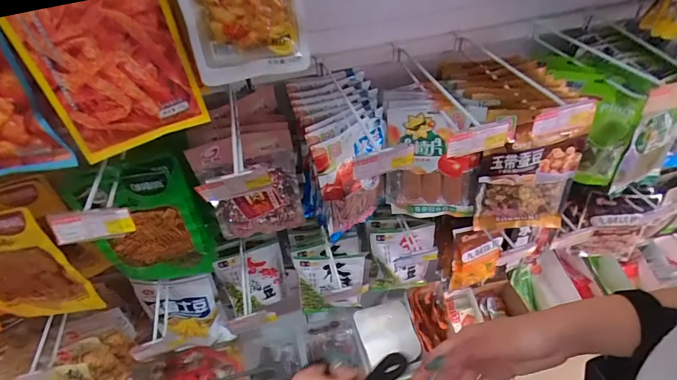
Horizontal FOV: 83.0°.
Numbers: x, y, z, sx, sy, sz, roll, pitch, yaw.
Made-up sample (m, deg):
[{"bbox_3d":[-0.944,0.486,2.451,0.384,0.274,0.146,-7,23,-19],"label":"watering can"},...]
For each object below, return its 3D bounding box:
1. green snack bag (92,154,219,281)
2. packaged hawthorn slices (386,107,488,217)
[{"bbox_3d":[-0.315,0.062,0.643,0.162,0.250,0.053,-17,46,-12],"label":"green snack bag"},{"bbox_3d":[0.164,-0.041,0.673,0.154,0.225,0.029,0,45,5],"label":"packaged hawthorn slices"}]

